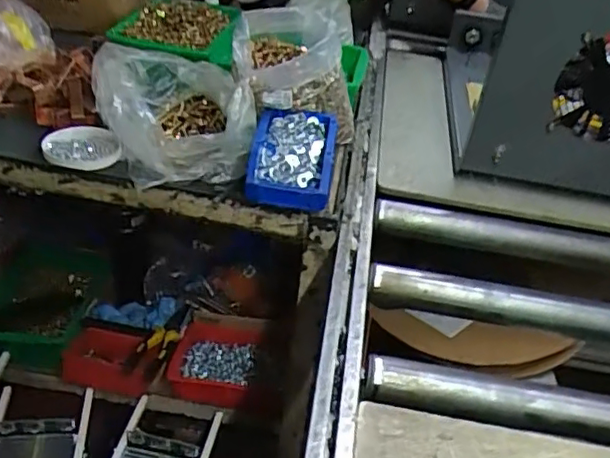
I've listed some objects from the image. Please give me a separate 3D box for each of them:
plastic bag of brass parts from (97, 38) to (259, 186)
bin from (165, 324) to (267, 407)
[{"bbox_3d":[-0.173,-0.154,0.779,0.168,0.095,0.225,-10,39,-23],"label":"plastic bag of brass parts"},{"bbox_3d":[-0.139,0.227,0.998,0.164,0.067,0.138,8,36,0],"label":"bin"}]

